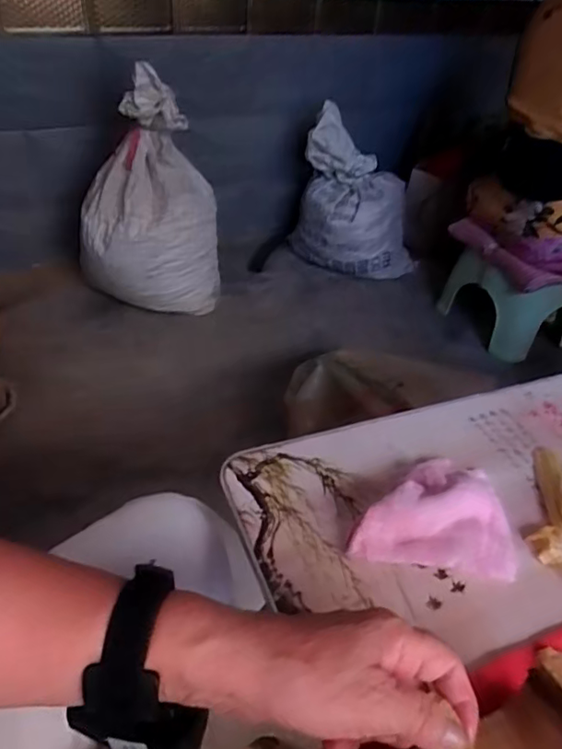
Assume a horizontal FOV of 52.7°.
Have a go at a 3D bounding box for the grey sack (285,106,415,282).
[{"bbox_3d":[0.236,-0.520,1.706,0.297,0.391,0.265,-13,44,-22],"label":"grey sack"}]

